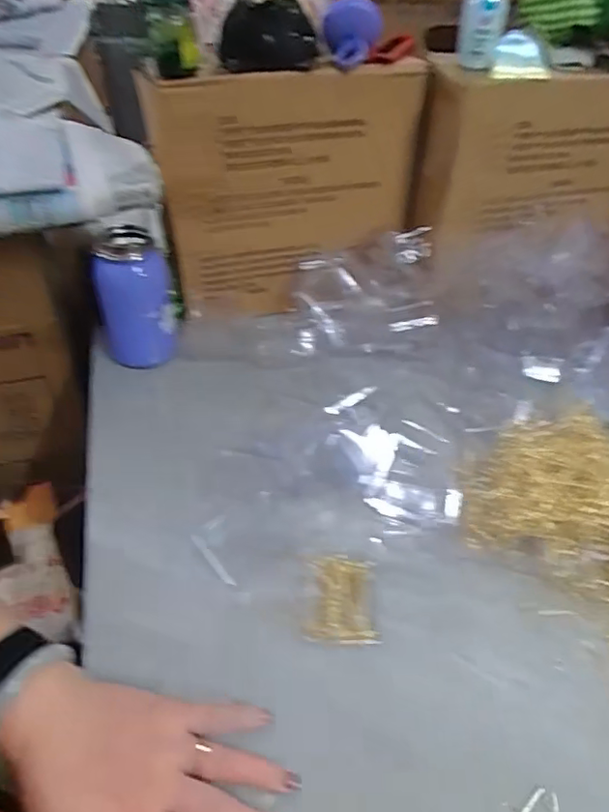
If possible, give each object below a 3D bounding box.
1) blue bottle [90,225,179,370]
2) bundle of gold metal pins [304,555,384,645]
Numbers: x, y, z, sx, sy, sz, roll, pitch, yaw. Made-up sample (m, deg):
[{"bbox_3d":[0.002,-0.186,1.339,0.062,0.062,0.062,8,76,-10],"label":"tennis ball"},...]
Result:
[{"bbox_3d":[-0.184,-0.111,0.616,0.068,0.132,0.070,-23,48,-25],"label":"blue bottle"},{"bbox_3d":[0.029,0.146,0.442,0.052,0.014,0.072,4,43,1],"label":"bundle of gold metal pins"}]

